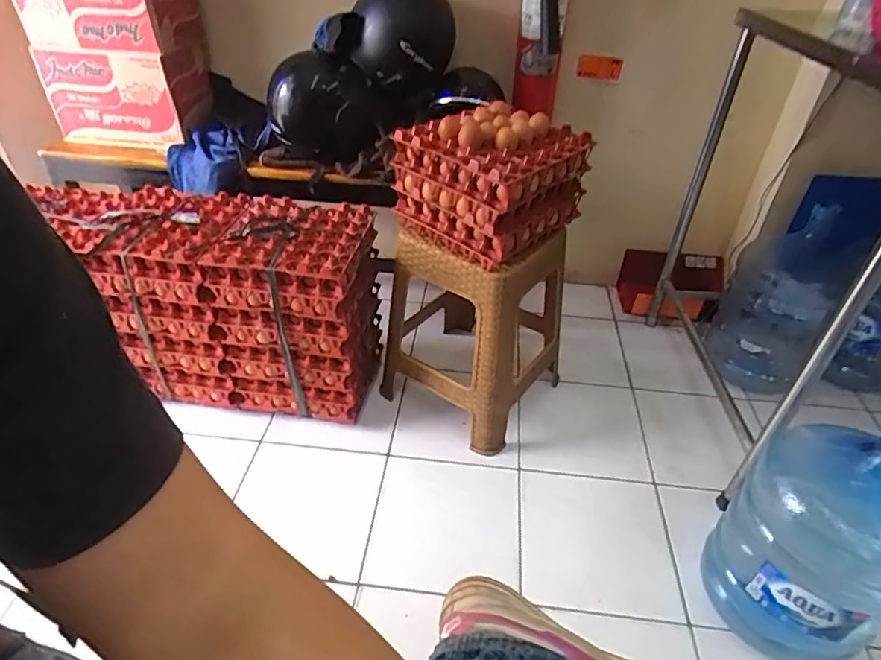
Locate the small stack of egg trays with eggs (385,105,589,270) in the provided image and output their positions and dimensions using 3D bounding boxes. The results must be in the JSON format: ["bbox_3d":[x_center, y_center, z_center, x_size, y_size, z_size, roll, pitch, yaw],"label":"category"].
[{"bbox_3d":[0.094,-0.307,1.076,0.246,0.228,0.302,-28,47,-32],"label":"small stack of egg trays with eggs"}]

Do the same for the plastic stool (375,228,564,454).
[{"bbox_3d":[0.070,-0.034,1.300,0.365,0.485,0.334,25,45,27],"label":"plastic stool"}]

